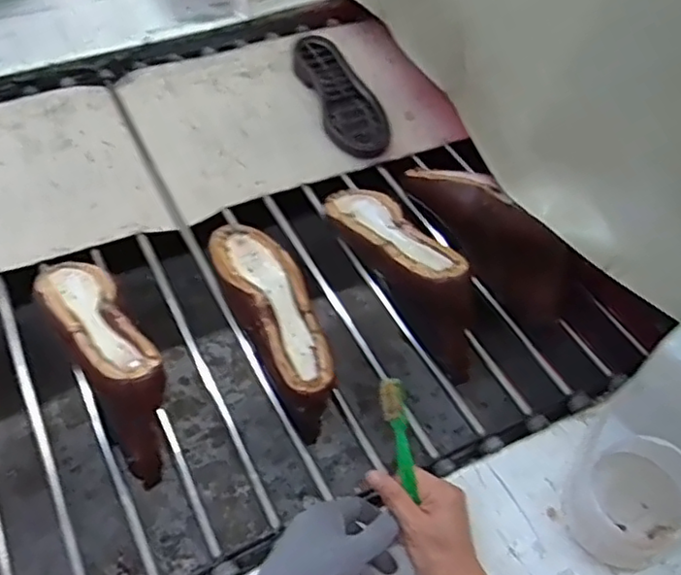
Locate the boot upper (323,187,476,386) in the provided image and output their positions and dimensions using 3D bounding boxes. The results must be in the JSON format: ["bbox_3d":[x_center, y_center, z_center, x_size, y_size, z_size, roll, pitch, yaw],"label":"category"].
[{"bbox_3d":[0.064,-0.035,0.744,0.088,0.124,0.282,-18,56,-16],"label":"boot upper"}]

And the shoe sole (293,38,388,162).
[{"bbox_3d":[-0.002,-0.307,0.988,0.094,0.031,0.265,-16,56,-14],"label":"shoe sole"}]

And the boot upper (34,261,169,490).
[{"bbox_3d":[-0.252,0.064,0.682,0.077,0.126,0.272,-27,59,-21],"label":"boot upper"}]

